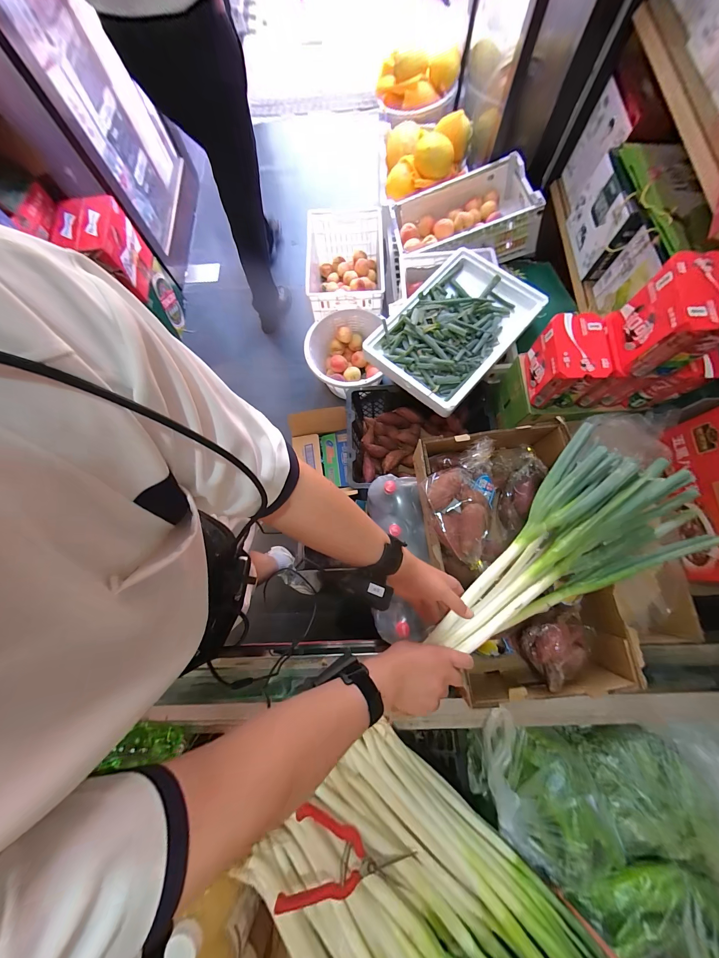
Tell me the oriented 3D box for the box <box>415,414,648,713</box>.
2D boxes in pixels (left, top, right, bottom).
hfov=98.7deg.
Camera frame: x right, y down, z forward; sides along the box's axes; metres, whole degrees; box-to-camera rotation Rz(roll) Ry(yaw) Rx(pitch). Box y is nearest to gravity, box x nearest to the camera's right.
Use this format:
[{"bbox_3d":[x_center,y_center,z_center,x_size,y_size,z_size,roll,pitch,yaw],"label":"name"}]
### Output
[{"bbox_3d":[0.307,0.150,0.634,0.329,0.194,0.496,-7,76,0],"label":"box"}]

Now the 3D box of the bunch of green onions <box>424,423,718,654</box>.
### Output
[{"bbox_3d":[0.361,0.111,0.543,0.543,0.076,0.250,-30,77,-11],"label":"bunch of green onions"}]

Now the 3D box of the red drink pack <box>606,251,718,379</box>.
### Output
[{"bbox_3d":[0.639,-0.327,0.642,0.126,0.177,0.168,4,76,3],"label":"red drink pack"}]

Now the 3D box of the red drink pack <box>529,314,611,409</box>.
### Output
[{"bbox_3d":[0.524,-0.295,0.776,0.133,0.149,0.165,-3,76,1],"label":"red drink pack"}]

